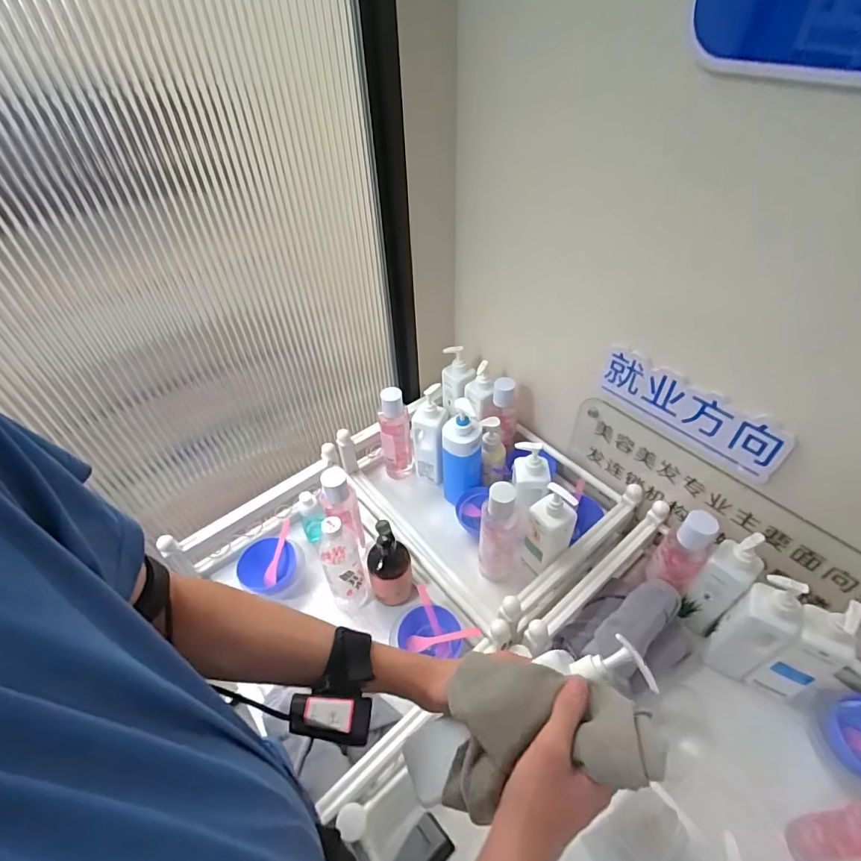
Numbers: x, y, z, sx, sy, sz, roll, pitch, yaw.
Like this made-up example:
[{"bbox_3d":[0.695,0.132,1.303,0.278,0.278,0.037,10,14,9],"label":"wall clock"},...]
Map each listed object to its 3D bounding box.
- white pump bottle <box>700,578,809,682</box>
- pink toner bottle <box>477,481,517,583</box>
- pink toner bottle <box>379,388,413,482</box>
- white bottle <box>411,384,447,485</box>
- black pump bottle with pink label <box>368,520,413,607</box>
[{"bbox_3d":[0.456,0.281,0.647,0.067,0.223,0.054,25,52,26],"label":"white pump bottle"},{"bbox_3d":[0.116,0.175,0.773,0.070,0.222,0.051,6,46,9],"label":"pink toner bottle"},{"bbox_3d":[-0.075,0.008,0.955,0.061,0.222,0.057,-11,45,-7],"label":"pink toner bottle"},{"bbox_3d":[-0.003,0.019,0.935,0.067,0.233,0.061,-4,45,0],"label":"white bottle"},{"bbox_3d":[-0.068,0.216,0.749,0.071,0.190,0.065,-6,45,-3],"label":"black pump bottle with pink label"}]

